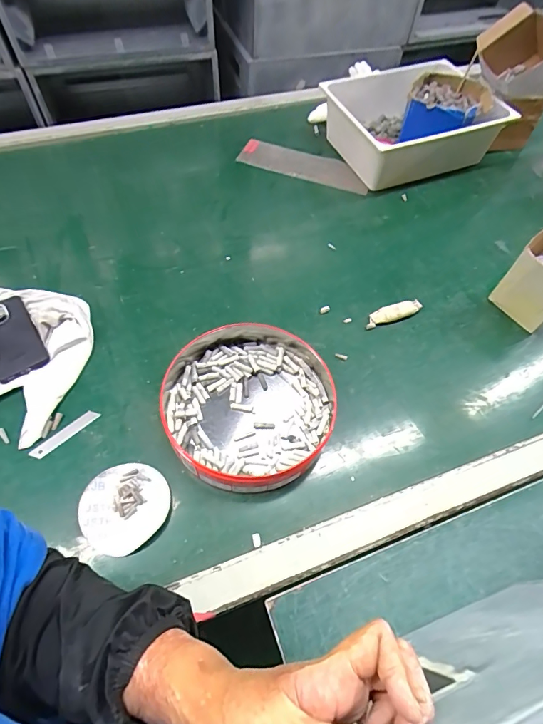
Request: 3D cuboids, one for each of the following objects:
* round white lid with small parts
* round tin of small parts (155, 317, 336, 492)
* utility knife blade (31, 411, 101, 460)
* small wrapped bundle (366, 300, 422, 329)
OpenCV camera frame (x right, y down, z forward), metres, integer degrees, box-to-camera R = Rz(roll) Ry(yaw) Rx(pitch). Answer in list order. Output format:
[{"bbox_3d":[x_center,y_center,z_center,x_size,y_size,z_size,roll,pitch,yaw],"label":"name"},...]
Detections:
[{"bbox_3d":[-0.205,0.200,0.565,0.119,0.018,0.113,1,59,-2],"label":"round white lid with small parts"},{"bbox_3d":[-0.037,0.052,0.635,0.267,0.055,0.276,1,59,-2],"label":"round tin of small parts"},{"bbox_3d":[-0.320,0.112,0.627,0.108,0.004,0.021,-39,77,-17],"label":"utility knife blade"},{"bbox_3d":[0.223,-0.091,0.748,0.104,0.022,0.030,-17,61,-12],"label":"small wrapped bundle"}]

